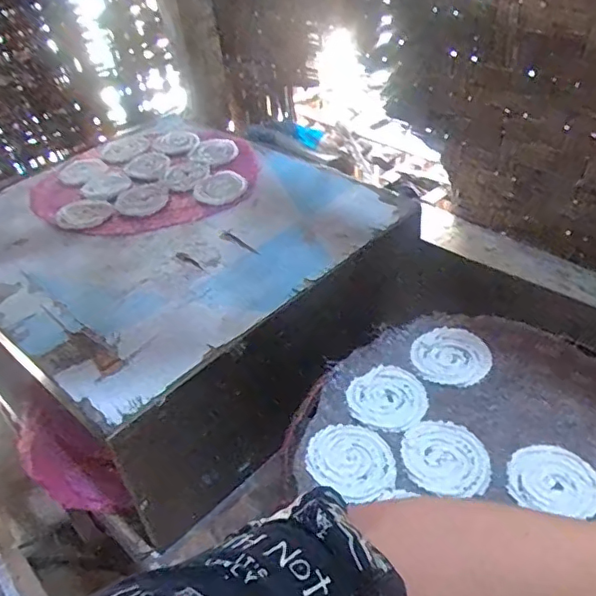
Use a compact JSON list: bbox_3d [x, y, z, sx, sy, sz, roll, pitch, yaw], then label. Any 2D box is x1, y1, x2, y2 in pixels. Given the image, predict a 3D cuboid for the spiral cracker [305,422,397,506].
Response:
[{"bbox_3d":[0.050,0.151,0.541,0.075,0.005,0.086,-30,47,-27],"label":"spiral cracker"}]

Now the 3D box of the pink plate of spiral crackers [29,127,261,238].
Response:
[{"bbox_3d":[-0.252,-0.215,0.955,0.342,0.023,0.357,-2,41,2],"label":"pink plate of spiral crackers"}]

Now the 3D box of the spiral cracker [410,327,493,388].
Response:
[{"bbox_3d":[0.167,0.064,0.631,0.082,0.006,0.081,-2,41,2],"label":"spiral cracker"}]

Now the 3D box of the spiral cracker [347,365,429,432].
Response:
[{"bbox_3d":[0.093,0.102,0.595,0.078,0.005,0.079,-2,41,2],"label":"spiral cracker"}]

